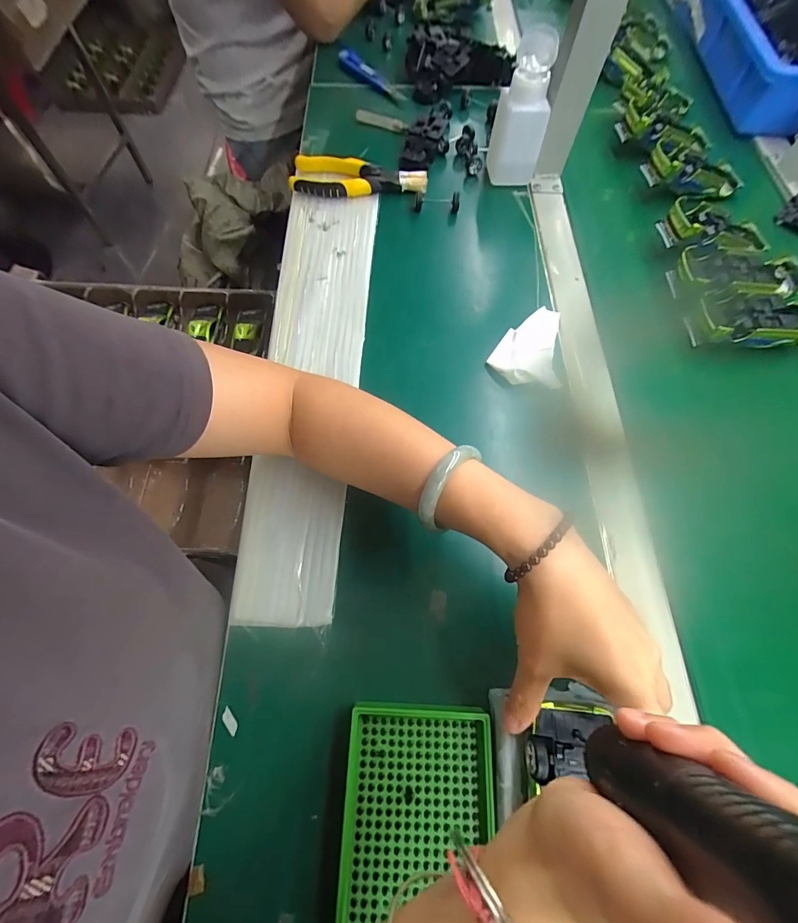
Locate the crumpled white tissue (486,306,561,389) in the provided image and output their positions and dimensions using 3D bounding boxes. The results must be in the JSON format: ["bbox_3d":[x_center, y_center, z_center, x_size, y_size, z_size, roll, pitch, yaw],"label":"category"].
[{"bbox_3d":[0.129,-0.120,0.399,0.068,0.012,0.092,8,68,1],"label":"crumpled white tissue"}]

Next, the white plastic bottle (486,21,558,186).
[{"bbox_3d":[0.146,-0.417,0.468,0.059,0.130,0.067,7,68,1],"label":"white plastic bottle"}]

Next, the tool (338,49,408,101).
[{"bbox_3d":[-0.047,-0.607,0.612,0.033,0.020,0.165,-33,73,-14],"label":"tool"}]

